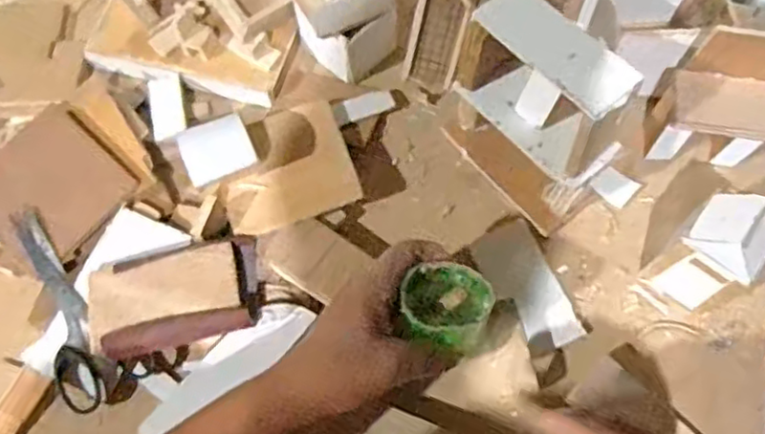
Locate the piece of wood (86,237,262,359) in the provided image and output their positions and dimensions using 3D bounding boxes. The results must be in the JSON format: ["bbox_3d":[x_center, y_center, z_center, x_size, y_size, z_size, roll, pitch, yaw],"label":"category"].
[{"bbox_3d":[-0.147,0.058,0.478,0.116,0.034,0.068,-12,67,-3],"label":"piece of wood"}]

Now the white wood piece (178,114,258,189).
[{"bbox_3d":[-0.124,-0.051,0.496,0.049,0.010,0.046,-22,68,-7],"label":"white wood piece"}]

